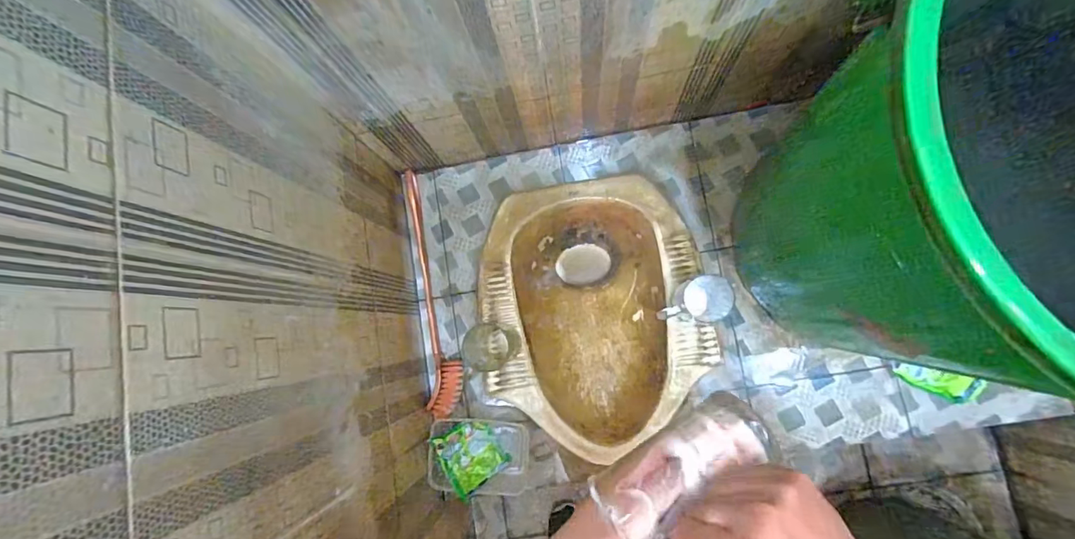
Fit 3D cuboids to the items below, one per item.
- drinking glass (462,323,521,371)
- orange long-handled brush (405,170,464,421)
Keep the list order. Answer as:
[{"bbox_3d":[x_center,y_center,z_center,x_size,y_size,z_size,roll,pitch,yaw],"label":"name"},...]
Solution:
[{"bbox_3d":[-0.080,0.128,0.799,0.090,0.111,0.074,-1,83,5],"label":"drinking glass"},{"bbox_3d":[-0.193,0.036,0.891,0.057,0.034,0.459,-9,82,4],"label":"orange long-handled brush"}]

